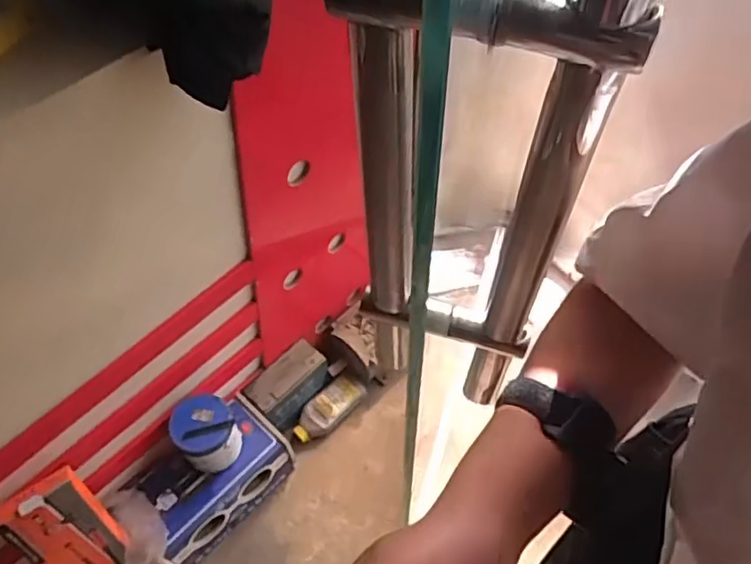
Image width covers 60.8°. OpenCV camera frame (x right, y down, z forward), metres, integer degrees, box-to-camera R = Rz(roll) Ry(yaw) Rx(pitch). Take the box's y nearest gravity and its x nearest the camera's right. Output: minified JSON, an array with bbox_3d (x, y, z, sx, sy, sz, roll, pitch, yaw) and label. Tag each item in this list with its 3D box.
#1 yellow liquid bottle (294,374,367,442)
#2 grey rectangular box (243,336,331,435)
[{"bbox_3d":[-0.111,0.304,1.529,0.076,0.058,0.191,39,66,23],"label":"yellow liquid bottle"},{"bbox_3d":[-0.194,0.241,1.504,0.108,0.125,0.195,32,64,20],"label":"grey rectangular box"}]

